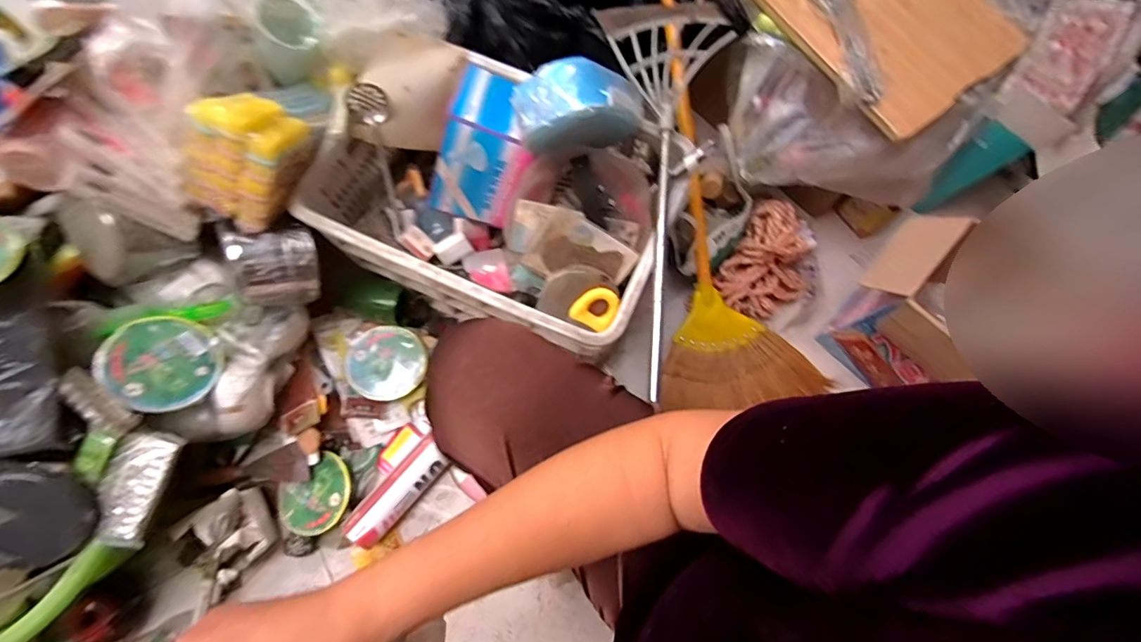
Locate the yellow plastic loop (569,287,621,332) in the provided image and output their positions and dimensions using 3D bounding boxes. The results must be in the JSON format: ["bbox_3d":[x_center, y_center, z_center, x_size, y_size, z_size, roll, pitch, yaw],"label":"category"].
[{"bbox_3d":[0.040,-0.022,0.738,0.062,0.016,0.065,32,107,-5],"label":"yellow plastic loop"}]

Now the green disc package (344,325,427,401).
[{"bbox_3d":[-0.339,0.078,0.886,0.140,0.021,0.131,-2,75,-3],"label":"green disc package"}]

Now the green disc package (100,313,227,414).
[{"bbox_3d":[-0.602,0.061,0.712,0.134,0.020,0.136,-42,105,-38],"label":"green disc package"}]

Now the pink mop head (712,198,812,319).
[{"bbox_3d":[0.385,-0.109,0.919,0.160,0.080,0.213,32,77,6],"label":"pink mop head"}]

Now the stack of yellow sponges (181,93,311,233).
[{"bbox_3d":[-0.454,-0.224,0.677,0.120,0.173,0.098,24,35,-12],"label":"stack of yellow sponges"}]

